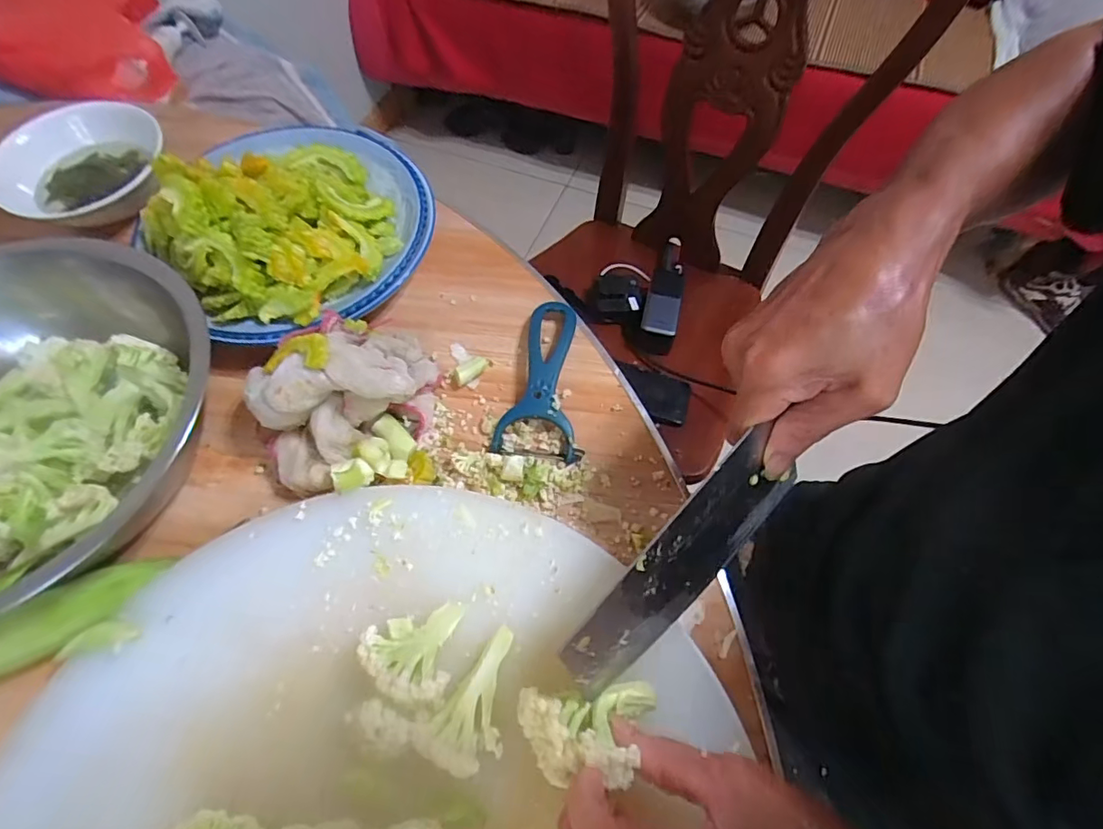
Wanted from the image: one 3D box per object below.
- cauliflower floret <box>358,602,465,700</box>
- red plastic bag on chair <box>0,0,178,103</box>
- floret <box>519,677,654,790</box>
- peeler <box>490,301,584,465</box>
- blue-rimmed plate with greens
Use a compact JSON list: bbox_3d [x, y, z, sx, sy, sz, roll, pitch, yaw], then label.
[{"bbox_3d":[-0.075,0.130,0.292,0.053,0.039,0.053,1,63,-2],"label":"cauliflower floret"},{"bbox_3d":[-0.652,-0.511,0.711,0.230,0.123,0.164,-18,64,-9],"label":"red plastic bag on chair"},{"bbox_3d":[0.021,0.159,0.268,0.071,0.039,0.042,-2,63,-4],"label":"floret"},{"bbox_3d":[-0.001,-0.031,0.418,0.063,0.019,0.137,9,63,2],"label":"peeler"},{"bbox_3d":[-0.216,-0.175,0.452,0.216,0.084,0.225,1,63,-2],"label":"blue-rimmed plate with greens"}]

